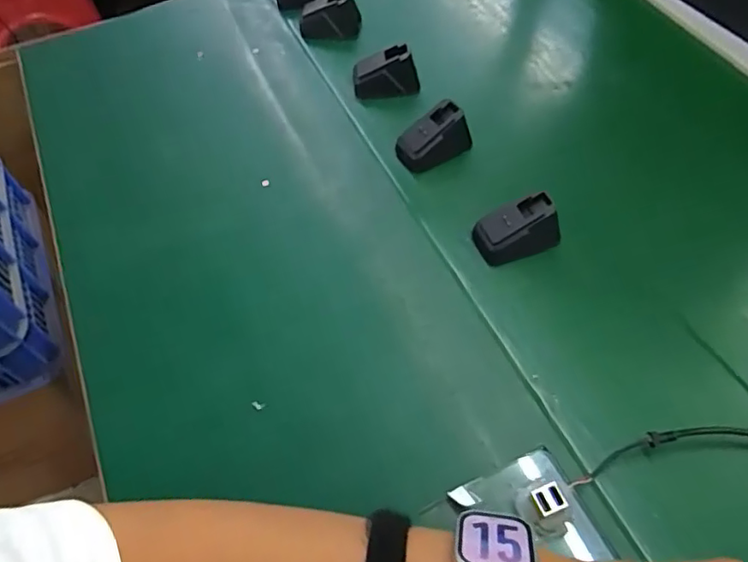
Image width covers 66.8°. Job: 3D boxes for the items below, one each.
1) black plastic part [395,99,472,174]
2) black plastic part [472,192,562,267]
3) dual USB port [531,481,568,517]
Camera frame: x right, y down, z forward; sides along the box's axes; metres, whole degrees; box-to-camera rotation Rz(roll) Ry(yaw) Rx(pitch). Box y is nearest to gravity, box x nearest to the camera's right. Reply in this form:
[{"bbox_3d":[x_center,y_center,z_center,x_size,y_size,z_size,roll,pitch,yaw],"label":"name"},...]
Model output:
[{"bbox_3d":[0.055,-0.134,0.529,0.065,0.044,0.033,-22,58,-12],"label":"black plastic part"},{"bbox_3d":[0.120,-0.043,0.467,0.069,0.040,0.038,-17,57,-8],"label":"black plastic part"},{"bbox_3d":[0.106,0.136,0.349,0.017,0.021,0.016,-20,58,-10],"label":"dual USB port"}]

